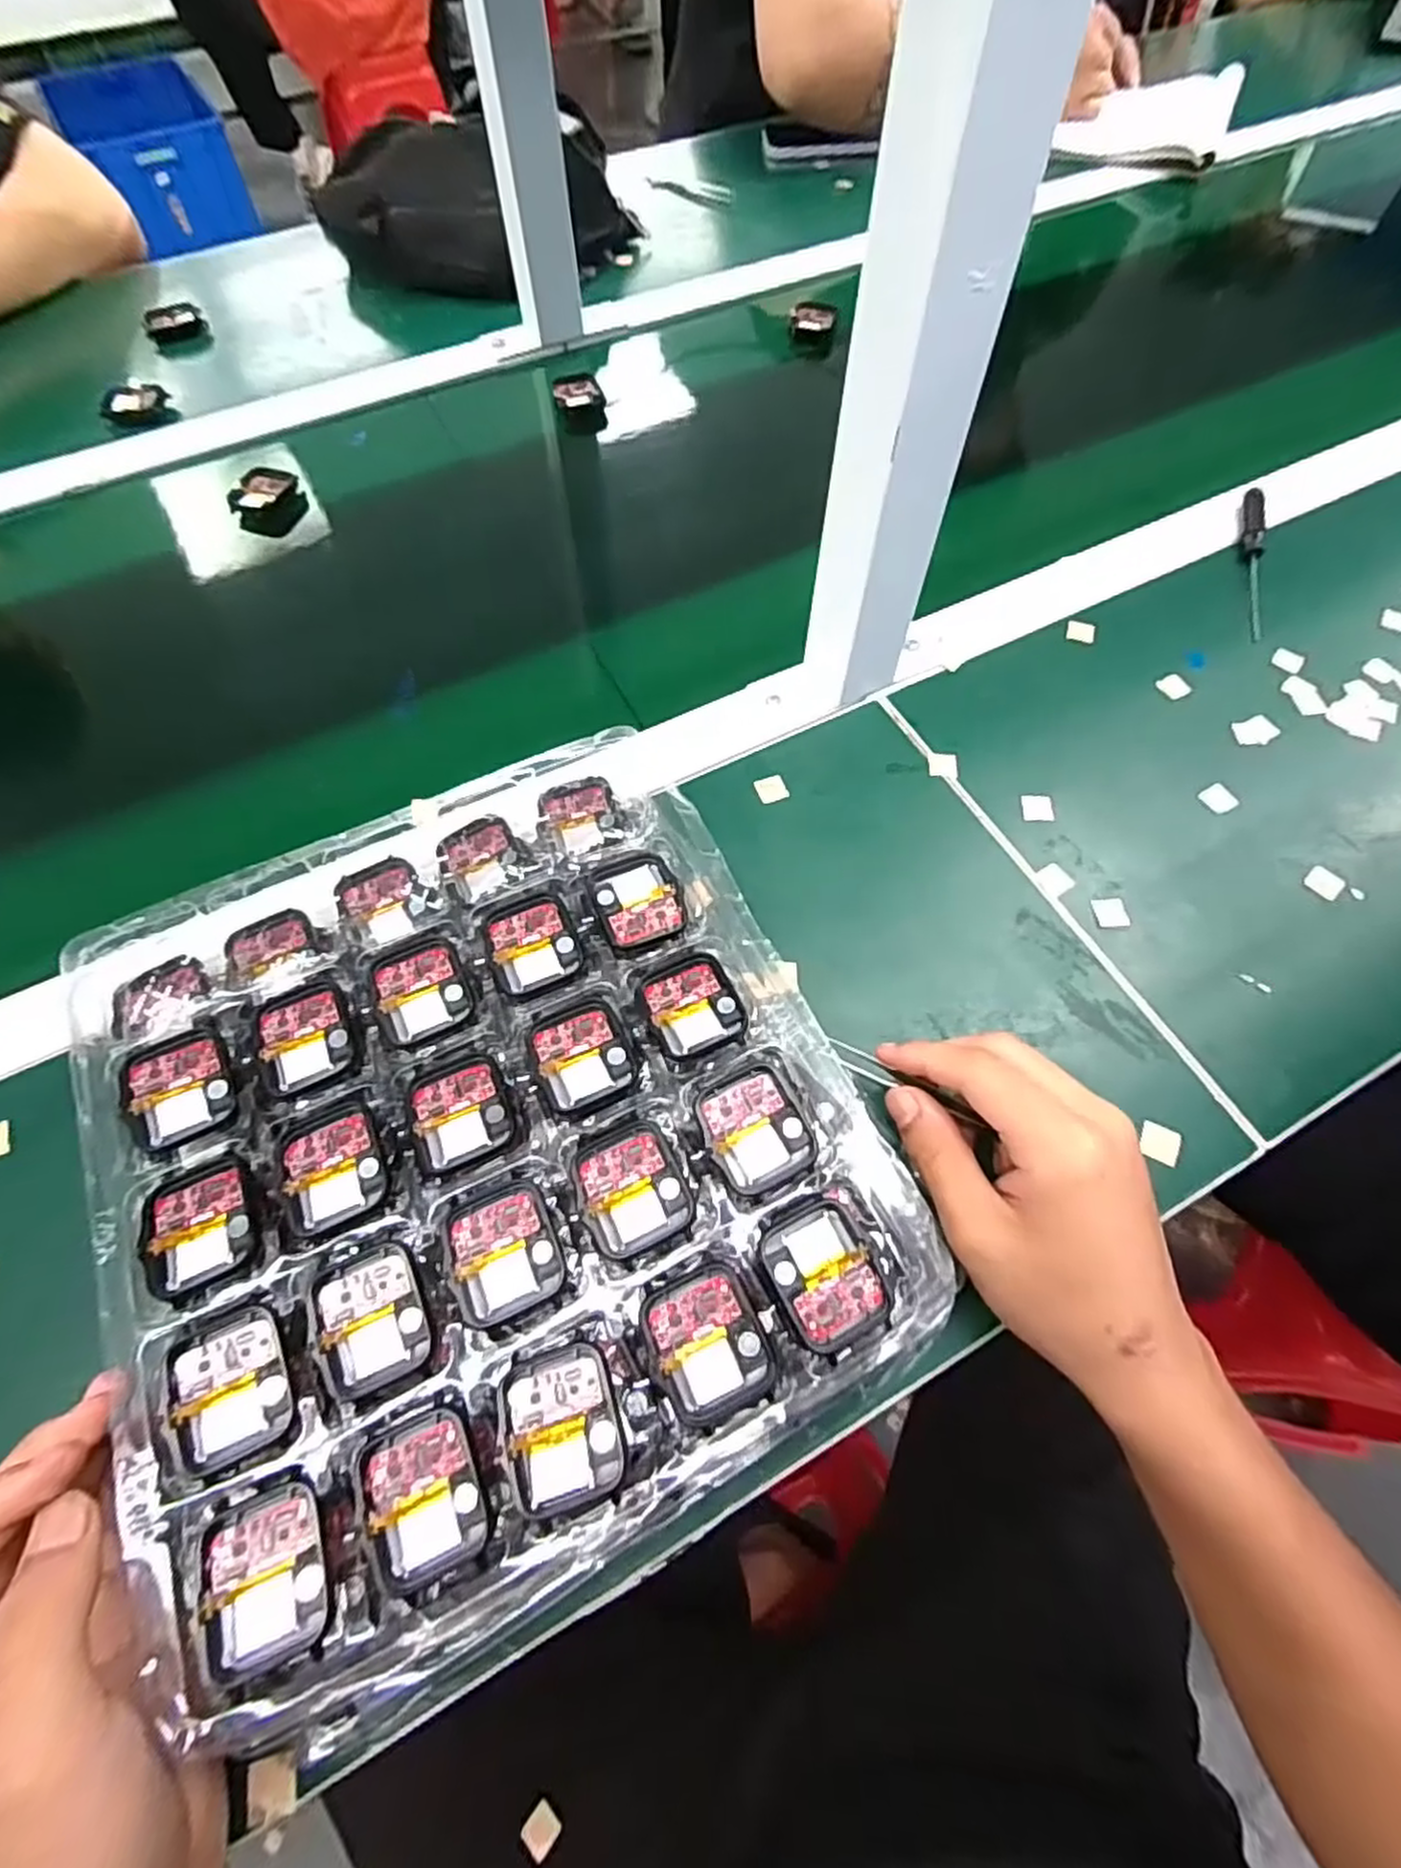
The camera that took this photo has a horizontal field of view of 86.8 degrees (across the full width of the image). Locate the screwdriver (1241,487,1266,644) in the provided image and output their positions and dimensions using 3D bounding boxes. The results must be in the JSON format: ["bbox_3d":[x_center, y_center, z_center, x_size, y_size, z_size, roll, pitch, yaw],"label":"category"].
[{"bbox_3d":[0.363,-0.246,0.485,0.013,0.008,0.136,14,64,7],"label":"screwdriver"}]

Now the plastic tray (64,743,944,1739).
[{"bbox_3d":[-0.084,0.070,0.290,0.273,0.030,0.295,-25,69,-12],"label":"plastic tray"}]

